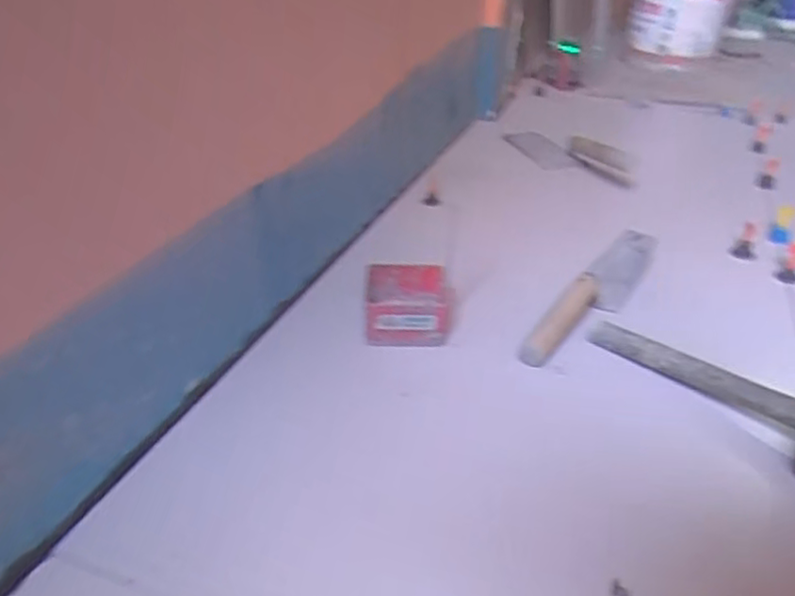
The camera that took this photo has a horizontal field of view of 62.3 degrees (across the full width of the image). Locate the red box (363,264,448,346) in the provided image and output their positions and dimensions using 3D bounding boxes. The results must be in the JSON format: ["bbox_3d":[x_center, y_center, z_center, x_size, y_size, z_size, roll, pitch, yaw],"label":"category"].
[{"bbox_3d":[0.012,0.010,0.833,0.104,0.073,0.108,0,31,-2],"label":"red box"}]

